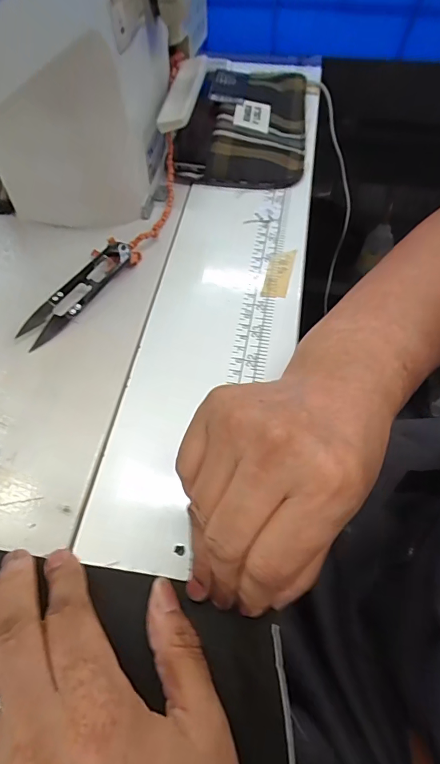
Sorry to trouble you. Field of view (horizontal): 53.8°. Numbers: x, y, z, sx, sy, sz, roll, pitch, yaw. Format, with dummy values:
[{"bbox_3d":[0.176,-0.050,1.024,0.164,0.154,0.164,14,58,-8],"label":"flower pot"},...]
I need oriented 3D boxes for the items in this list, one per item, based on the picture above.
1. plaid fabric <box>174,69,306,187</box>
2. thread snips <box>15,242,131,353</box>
[{"bbox_3d":[0.023,-0.273,0.440,0.126,0.025,0.217,5,57,3],"label":"plaid fabric"},{"bbox_3d":[-0.101,-0.065,0.312,0.022,0.007,0.104,36,69,5],"label":"thread snips"}]

